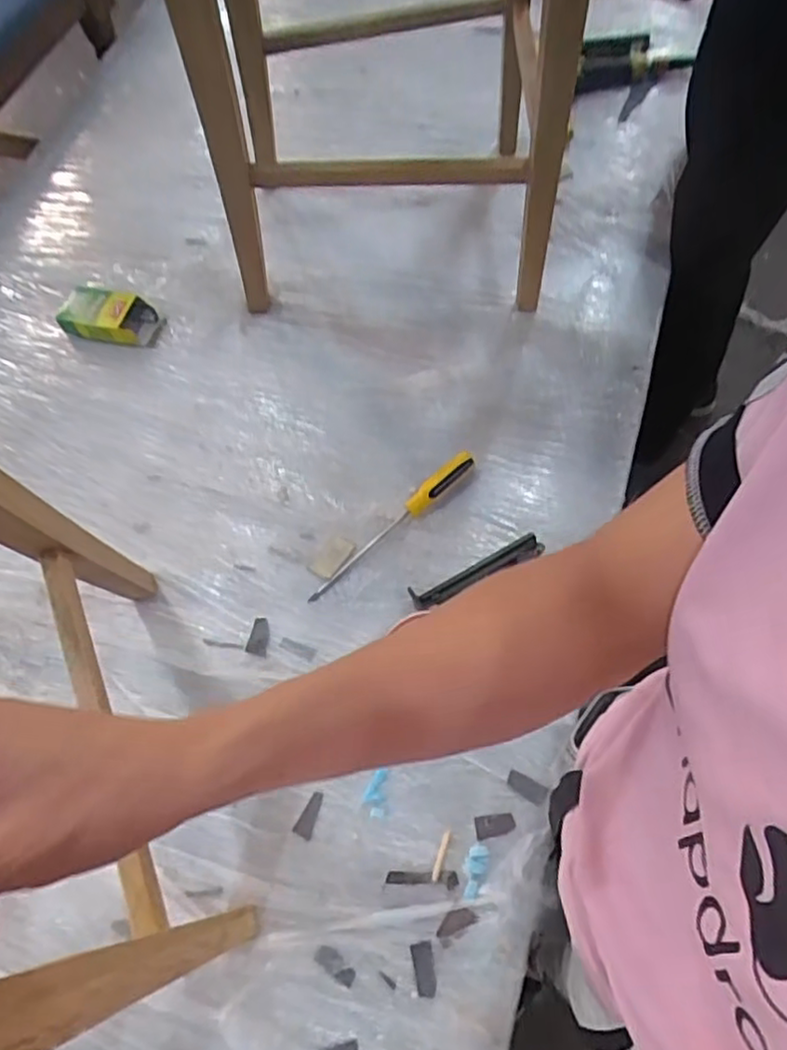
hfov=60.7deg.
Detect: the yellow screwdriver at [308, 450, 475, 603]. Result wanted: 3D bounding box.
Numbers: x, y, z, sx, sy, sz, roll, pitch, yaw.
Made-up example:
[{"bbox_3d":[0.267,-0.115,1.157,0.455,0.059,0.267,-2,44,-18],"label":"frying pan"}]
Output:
[{"bbox_3d":[-0.002,-0.004,0.890,0.288,0.025,0.032,-39,69,-14],"label":"yellow screwdriver"}]

